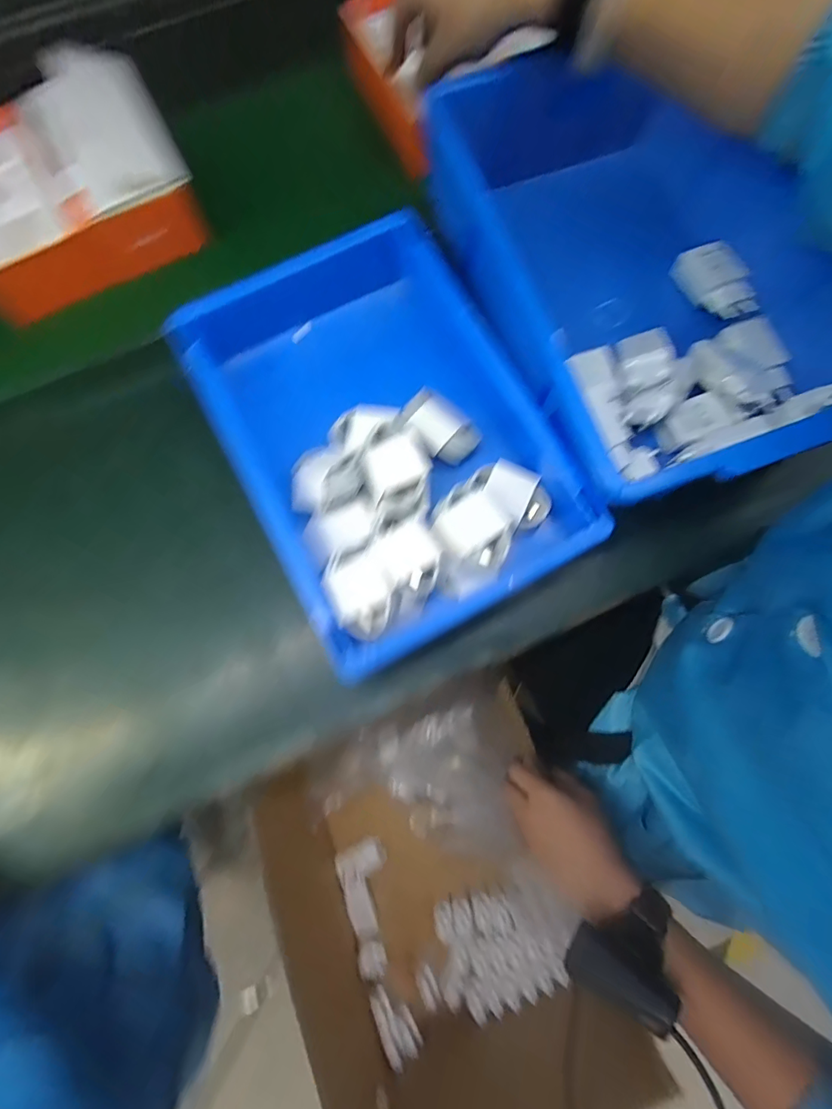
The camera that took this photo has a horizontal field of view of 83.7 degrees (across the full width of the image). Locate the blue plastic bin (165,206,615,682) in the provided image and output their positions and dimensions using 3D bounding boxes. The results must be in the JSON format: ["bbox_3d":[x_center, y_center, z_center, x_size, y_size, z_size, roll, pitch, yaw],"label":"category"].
[{"bbox_3d":[-0.022,-0.099,0.376,0.236,0.087,0.340,-28,76,-6],"label":"blue plastic bin"}]

